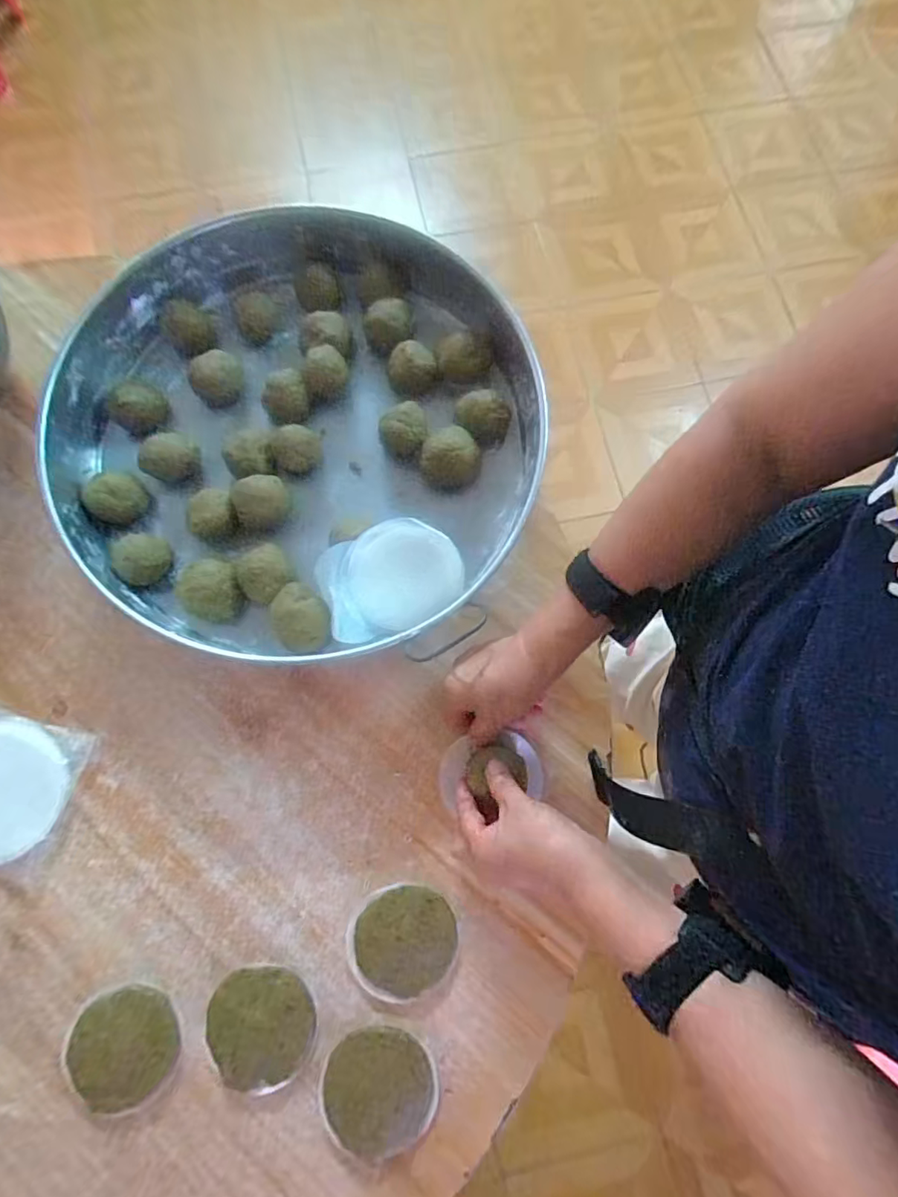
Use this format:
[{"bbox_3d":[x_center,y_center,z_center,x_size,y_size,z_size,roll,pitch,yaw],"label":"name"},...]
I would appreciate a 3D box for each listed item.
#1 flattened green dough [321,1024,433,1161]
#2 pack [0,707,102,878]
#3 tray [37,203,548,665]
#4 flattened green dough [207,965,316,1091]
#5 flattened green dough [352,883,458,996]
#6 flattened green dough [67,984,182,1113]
[{"bbox_3d":[-0.054,0.377,0.415,0.081,0.007,0.078,0,78,-1],"label":"flattened green dough"},{"bbox_3d":[-0.376,0.159,0.453,0.114,0.018,0.120,15,78,2],"label":"pack"},{"bbox_3d":[-0.136,-0.159,0.503,0.420,0.069,0.413,0,78,-1],"label":"tray"},{"bbox_3d":[-0.146,0.333,0.422,0.078,0.008,0.079,0,78,-1],"label":"flattened green dough"},{"bbox_3d":[-0.034,0.276,0.437,0.081,0.008,0.075,0,78,-1],"label":"flattened green dough"},{"bbox_3d":[-0.249,0.343,0.418,0.080,0.008,0.075,0,78,-1],"label":"flattened green dough"}]

